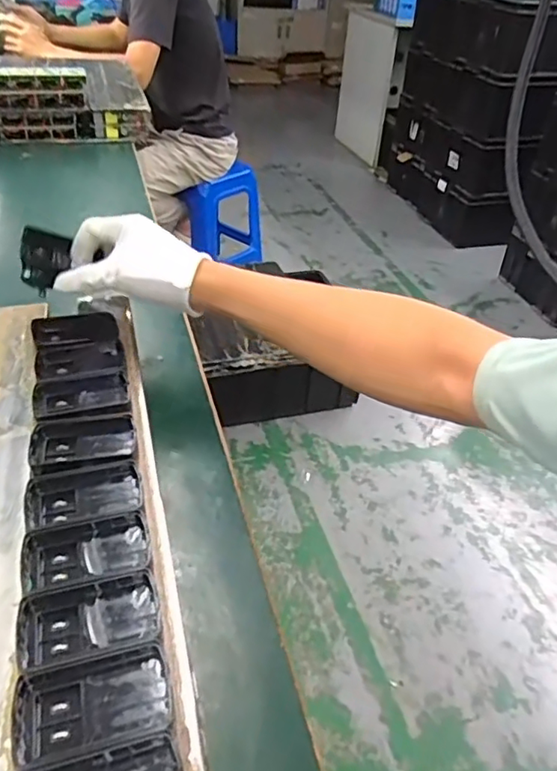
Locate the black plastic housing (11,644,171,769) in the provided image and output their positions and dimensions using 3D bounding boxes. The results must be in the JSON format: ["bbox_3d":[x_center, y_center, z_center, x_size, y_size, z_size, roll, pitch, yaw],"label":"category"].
[{"bbox_3d":[-0.087,0.150,0.272,0.069,0.009,0.041,-7,40,-14],"label":"black plastic housing"}]

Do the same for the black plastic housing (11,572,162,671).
[{"bbox_3d":[-0.100,0.123,0.305,0.069,0.013,0.045,-8,40,-15],"label":"black plastic housing"}]

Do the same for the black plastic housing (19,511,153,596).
[{"bbox_3d":[-0.112,0.097,0.338,0.069,0.015,0.045,-10,41,-17],"label":"black plastic housing"}]

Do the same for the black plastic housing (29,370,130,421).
[{"bbox_3d":[-0.151,0.007,0.445,0.069,0.011,0.044,-6,40,-13],"label":"black plastic housing"}]

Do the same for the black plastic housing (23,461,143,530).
[{"bbox_3d":[-0.124,0.069,0.371,0.070,0.013,0.043,-8,40,-15],"label":"black plastic housing"}]

